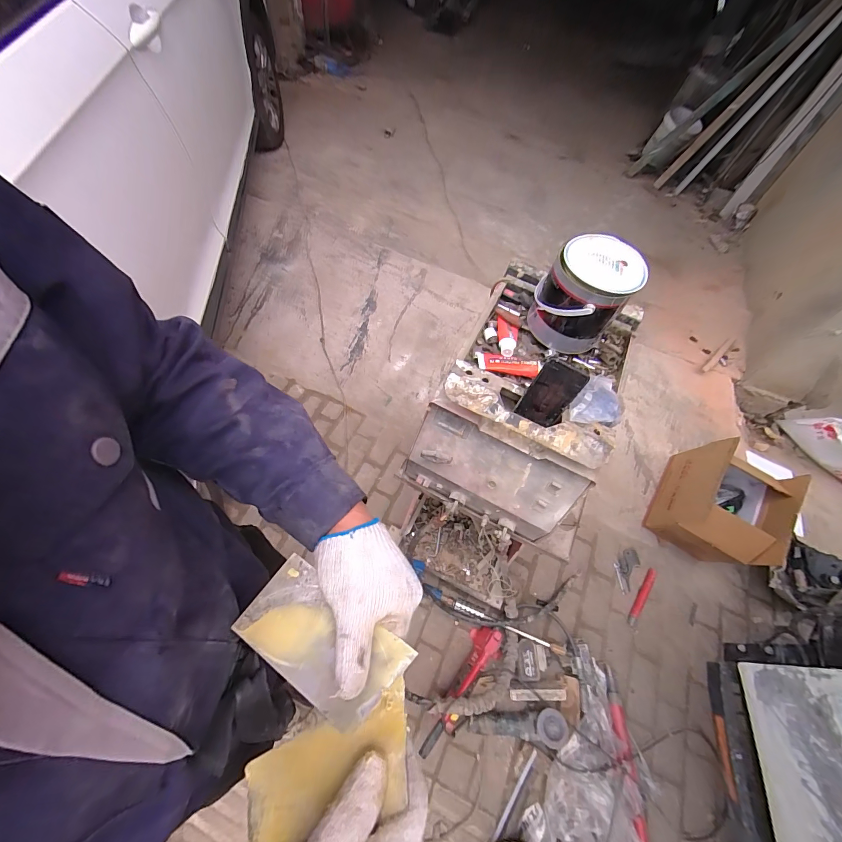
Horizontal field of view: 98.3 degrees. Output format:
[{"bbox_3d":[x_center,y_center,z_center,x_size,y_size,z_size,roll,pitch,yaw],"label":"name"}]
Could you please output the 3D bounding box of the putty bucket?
[{"bbox_3d":[0.310,-0.243,0.709,0.154,0.167,0.143,2,59,-4],"label":"putty bucket"}]

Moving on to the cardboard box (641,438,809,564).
[{"bbox_3d":[1.099,0.317,1.360,0.310,0.355,0.371,30,61,12],"label":"cardboard box"}]

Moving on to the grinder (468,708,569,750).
[{"bbox_3d":[0.305,0.930,1.102,0.274,0.079,0.094,1,60,-5],"label":"grinder"}]

